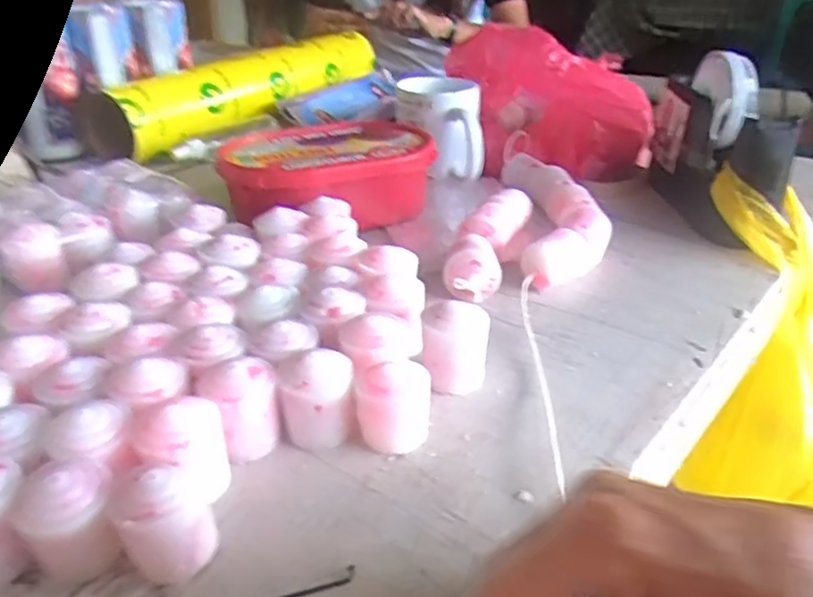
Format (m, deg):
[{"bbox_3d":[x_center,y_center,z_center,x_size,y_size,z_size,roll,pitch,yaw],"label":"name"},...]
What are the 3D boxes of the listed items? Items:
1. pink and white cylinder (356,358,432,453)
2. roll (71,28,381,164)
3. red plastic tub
[{"bbox_3d":[-0.006,0.054,0.354,0.037,0.042,0.034,-2,29,-3],"label":"pink and white cylinder"},{"bbox_3d":[-0.183,-0.288,0.920,0.068,0.070,0.498,19,36,29],"label":"roll"},{"bbox_3d":[-0.072,-0.111,0.618,0.185,0.062,0.132,-16,32,-26],"label":"red plastic tub"}]

